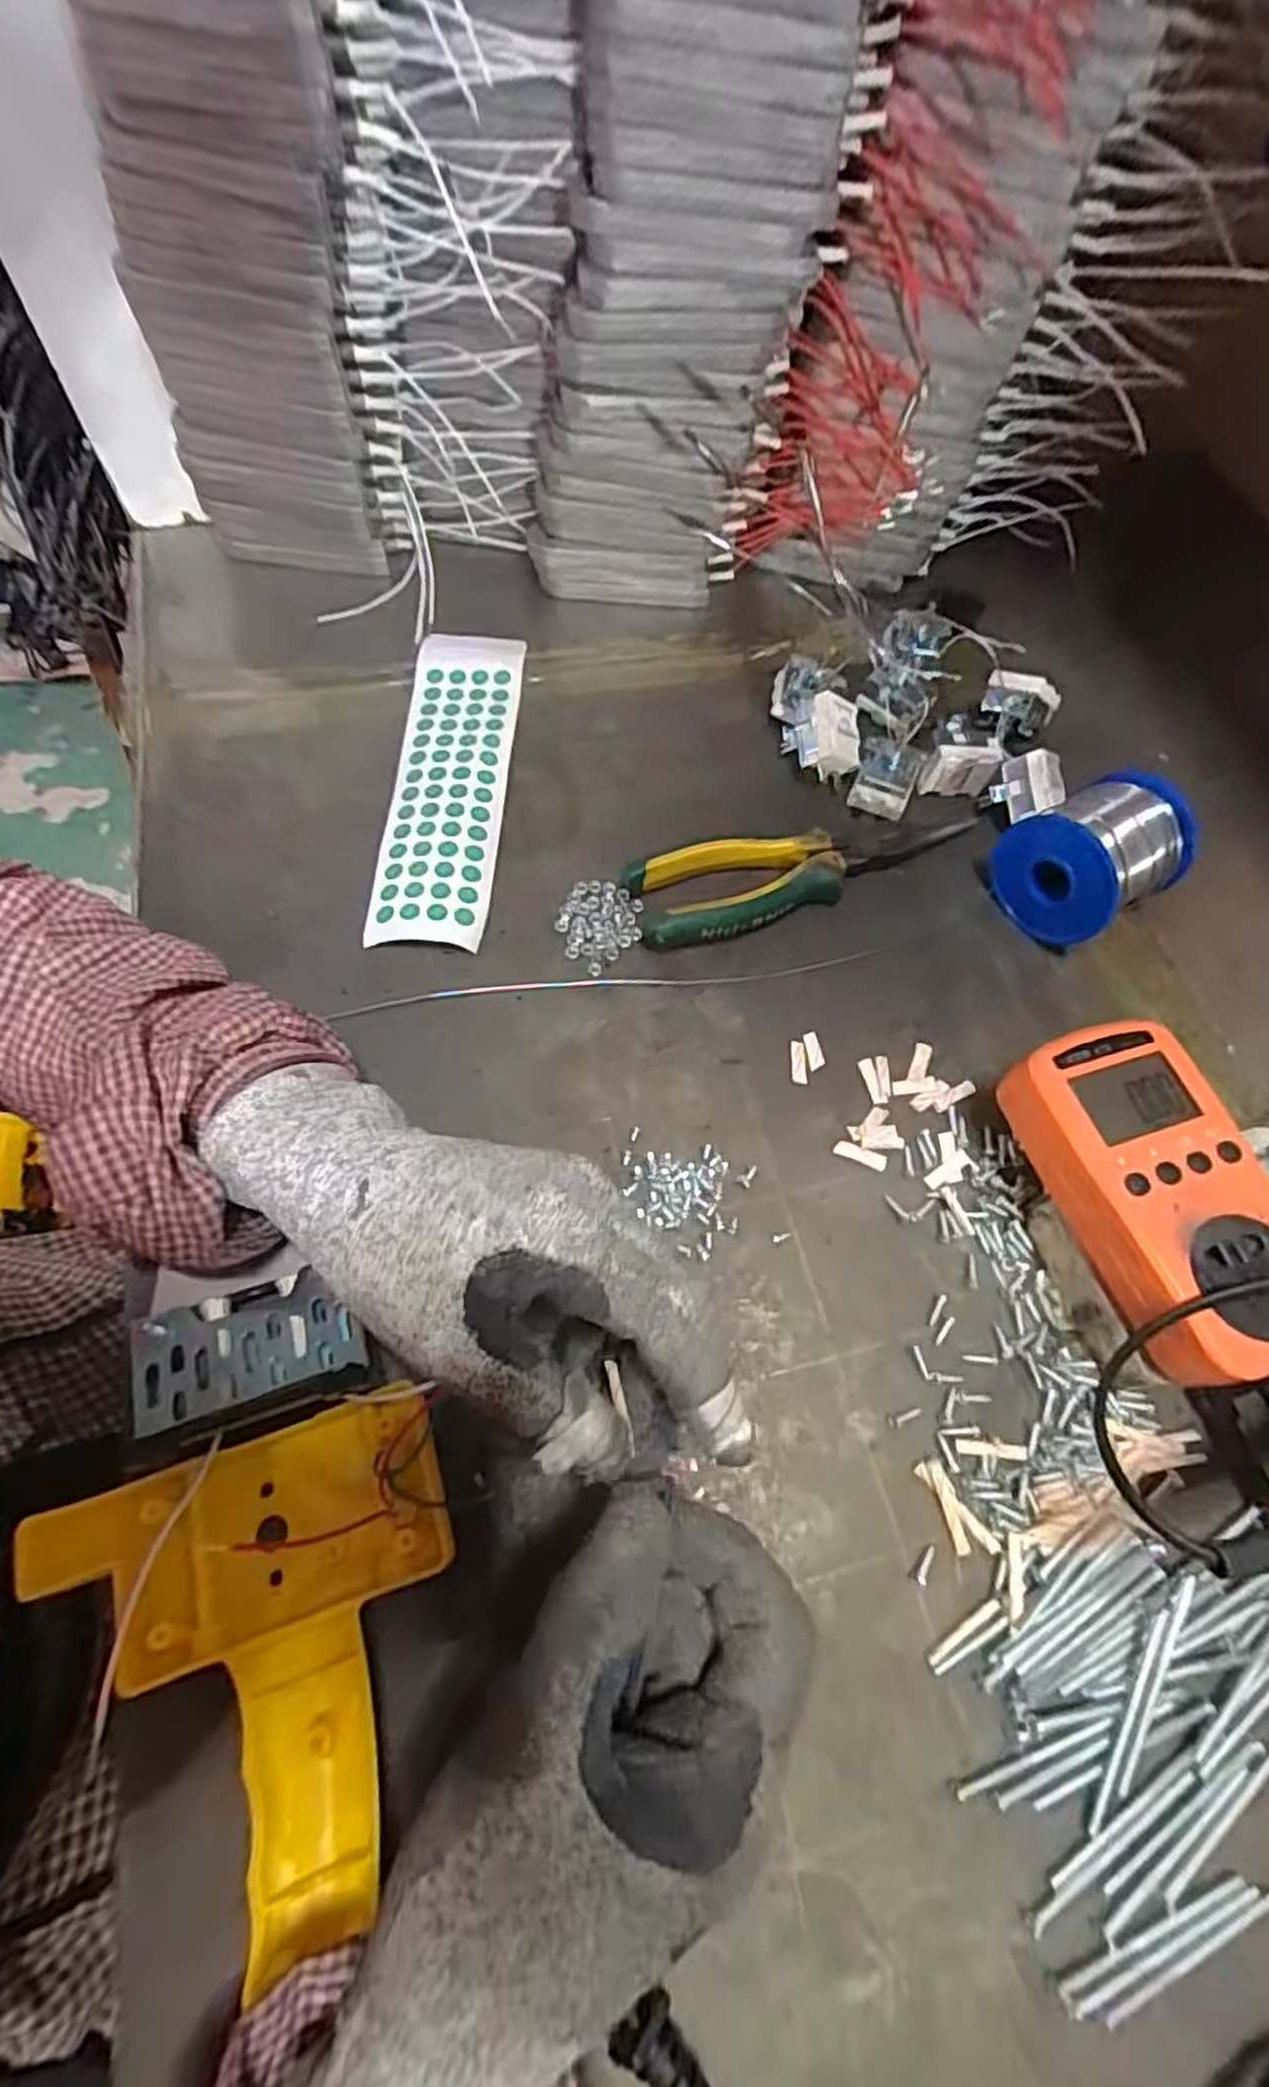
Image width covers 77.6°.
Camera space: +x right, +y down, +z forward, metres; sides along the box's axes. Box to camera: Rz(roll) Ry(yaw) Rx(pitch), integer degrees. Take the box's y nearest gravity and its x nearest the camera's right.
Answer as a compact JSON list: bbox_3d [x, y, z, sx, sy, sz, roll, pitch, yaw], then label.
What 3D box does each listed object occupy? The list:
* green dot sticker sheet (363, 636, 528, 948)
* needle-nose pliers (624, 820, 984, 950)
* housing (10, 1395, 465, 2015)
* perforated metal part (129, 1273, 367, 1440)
[{"bbox_3d":[-0.098,-0.146,0.428,0.061,0.010,0.216,3,64,-3],"label":"green dot sticker sheet"},{"bbox_3d":[0.091,-0.088,0.405,0.187,0.023,0.045,-14,66,-10],"label":"needle-nose pliers"},{"bbox_3d":[-0.115,0.195,0.250,0.122,0.031,0.129,-18,67,-12],"label":"housing"},{"bbox_3d":[-0.137,0.107,0.279,0.072,0.009,0.038,-16,66,-11],"label":"perforated metal part"}]

